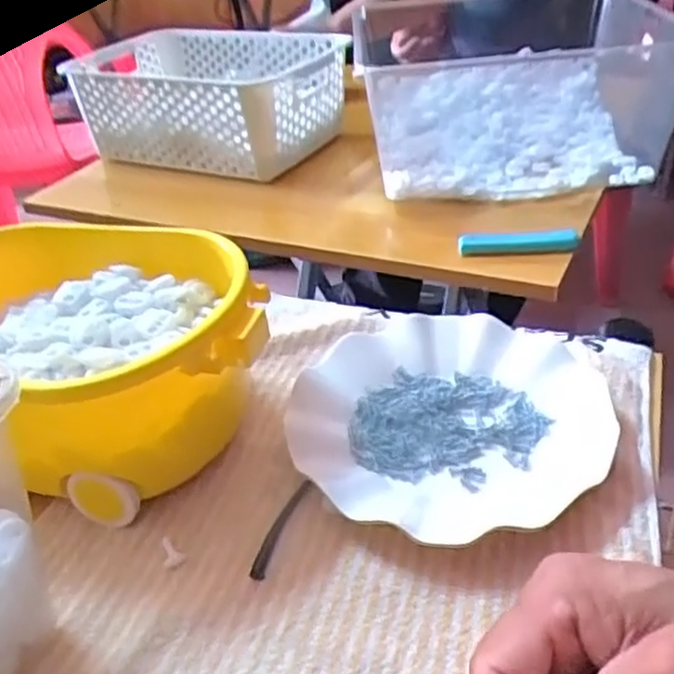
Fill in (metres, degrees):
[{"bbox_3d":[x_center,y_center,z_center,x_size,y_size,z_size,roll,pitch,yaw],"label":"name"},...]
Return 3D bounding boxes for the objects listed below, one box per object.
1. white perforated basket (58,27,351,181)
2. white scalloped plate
[{"bbox_3d":[-0.148,-0.283,0.853,0.299,0.105,0.214,12,38,26],"label":"white perforated basket"},{"bbox_3d":[0.065,0.042,0.434,0.176,0.023,0.176,-5,34,3],"label":"white scalloped plate"}]

